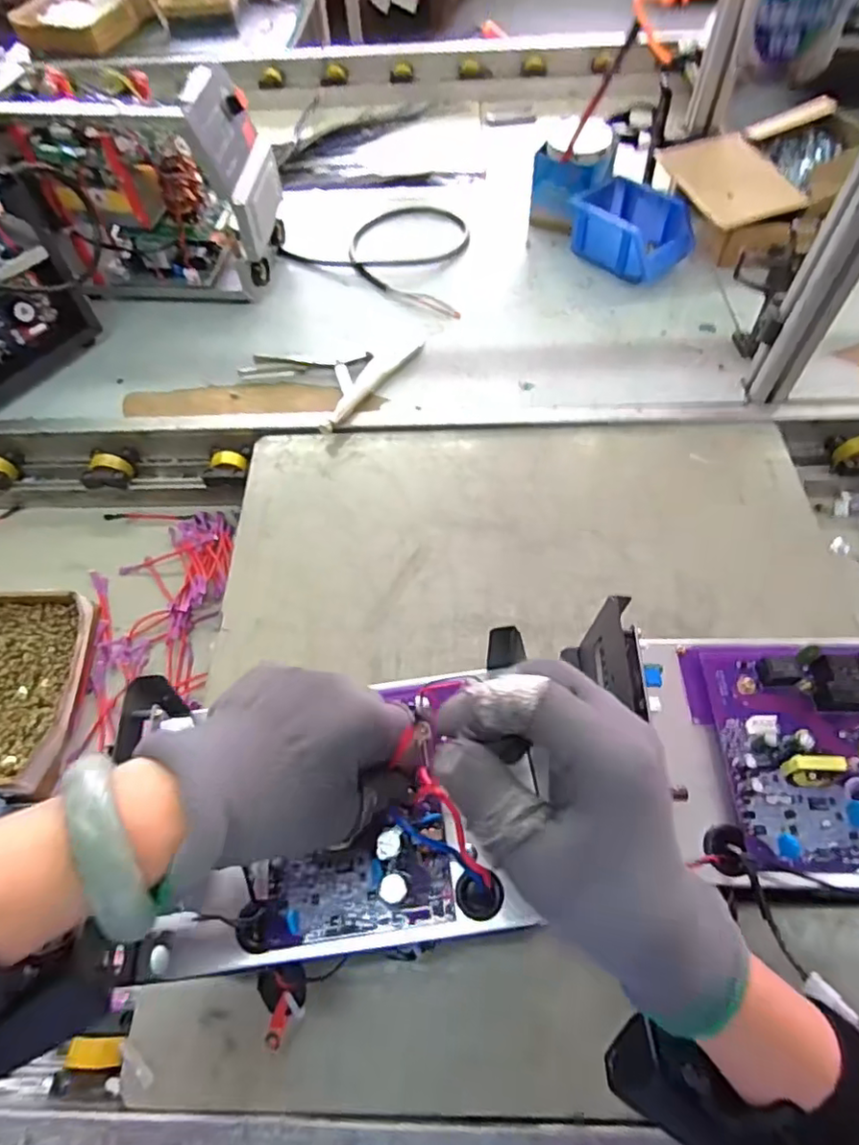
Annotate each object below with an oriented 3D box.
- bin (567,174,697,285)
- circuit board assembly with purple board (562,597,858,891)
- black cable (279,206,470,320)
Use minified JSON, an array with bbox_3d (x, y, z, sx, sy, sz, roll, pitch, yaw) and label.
[{"bbox_3d":[0.284,-0.479,0.832,0.114,0.072,0.157,-40,66,-21],"label":"bin"},{"bbox_3d":[0.237,0.087,0.343,0.219,0.082,0.168,3,59,4],"label":"circuit board assembly with purple board"},{"bbox_3d":[-0.035,-0.490,0.887,0.296,0.023,0.223,27,63,16],"label":"black cable"}]

